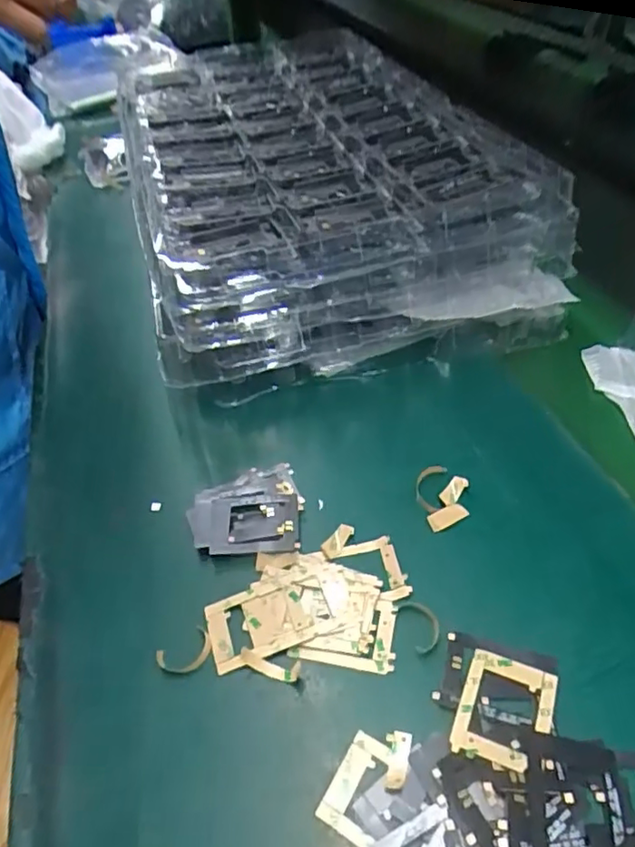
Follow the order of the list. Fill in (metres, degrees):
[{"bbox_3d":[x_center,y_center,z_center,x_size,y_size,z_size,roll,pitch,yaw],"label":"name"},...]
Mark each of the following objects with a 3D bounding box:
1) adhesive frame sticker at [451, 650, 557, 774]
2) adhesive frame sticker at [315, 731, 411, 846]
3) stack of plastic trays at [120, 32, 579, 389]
[{"bbox_3d":[0.087,0.132,0.274,0.040,0.004,0.053,12,38,21],"label":"adhesive frame sticker"},{"bbox_3d":[0.023,0.158,0.263,0.027,0.004,0.048,23,52,27],"label":"adhesive frame sticker"},{"bbox_3d":[-0.010,-0.225,0.581,0.317,0.117,0.445,-13,45,-7],"label":"stack of plastic trays"}]

